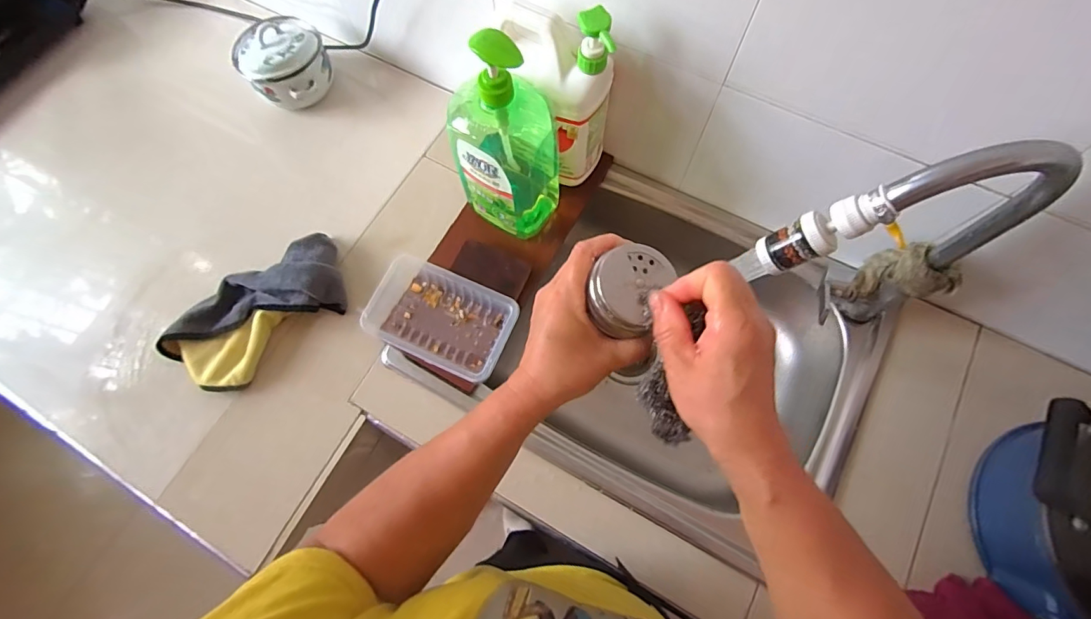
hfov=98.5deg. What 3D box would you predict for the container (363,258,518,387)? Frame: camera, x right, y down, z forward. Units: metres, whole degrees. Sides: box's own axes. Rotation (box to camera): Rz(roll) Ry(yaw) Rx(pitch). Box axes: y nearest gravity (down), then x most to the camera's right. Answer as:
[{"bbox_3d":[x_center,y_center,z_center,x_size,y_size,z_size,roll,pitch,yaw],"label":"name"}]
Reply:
[{"bbox_3d":[-0.144,0.010,0.635,0.167,0.049,0.120,23,74,9],"label":"container"}]

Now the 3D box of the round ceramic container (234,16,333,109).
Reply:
[{"bbox_3d":[-0.414,-0.390,0.764,0.132,0.114,0.108,-36,74,-10],"label":"round ceramic container"}]

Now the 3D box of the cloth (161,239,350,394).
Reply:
[{"bbox_3d":[-0.396,0.006,0.648,0.262,0.062,0.138,-32,74,-9],"label":"cloth"}]

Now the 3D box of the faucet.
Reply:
[{"bbox_3d":[0.328,-0.055,0.488,0.259,0.314,0.051,-3,72,0],"label":"faucet"}]

